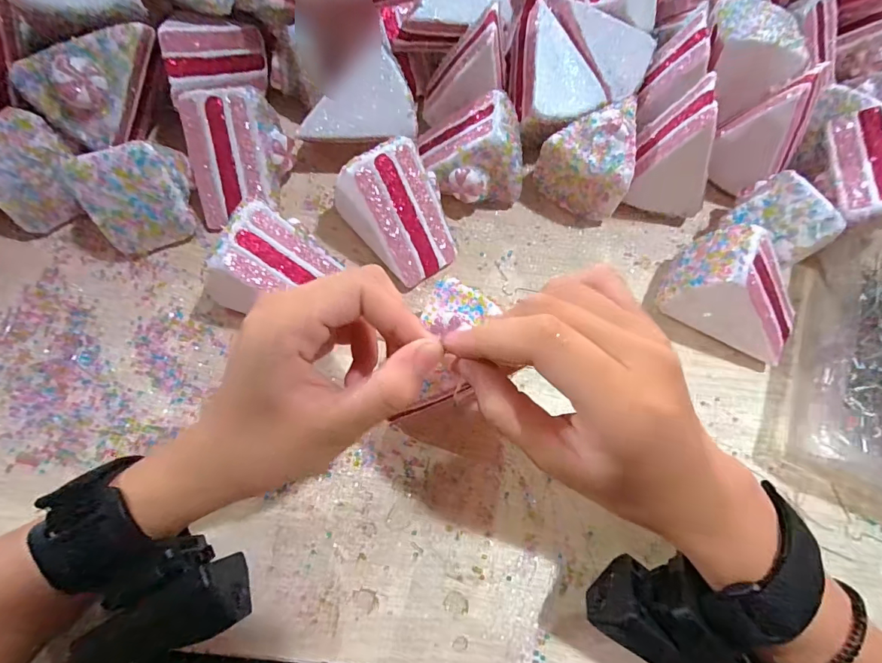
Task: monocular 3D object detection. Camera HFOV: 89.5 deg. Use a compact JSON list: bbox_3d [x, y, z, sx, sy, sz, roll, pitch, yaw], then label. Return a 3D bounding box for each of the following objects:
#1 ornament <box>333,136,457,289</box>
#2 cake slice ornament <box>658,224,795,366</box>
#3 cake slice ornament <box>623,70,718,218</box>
[{"bbox_3d":[-0.027,-0.078,0.296,0.060,0.062,0.073,-33,73,-16],"label":"ornament"},{"bbox_3d":[0.199,-0.025,0.291,0.091,0.063,0.060,26,68,8],"label":"cake slice ornament"},{"bbox_3d":[0.171,-0.129,0.319,0.054,0.085,0.053,4,67,-2],"label":"cake slice ornament"}]

